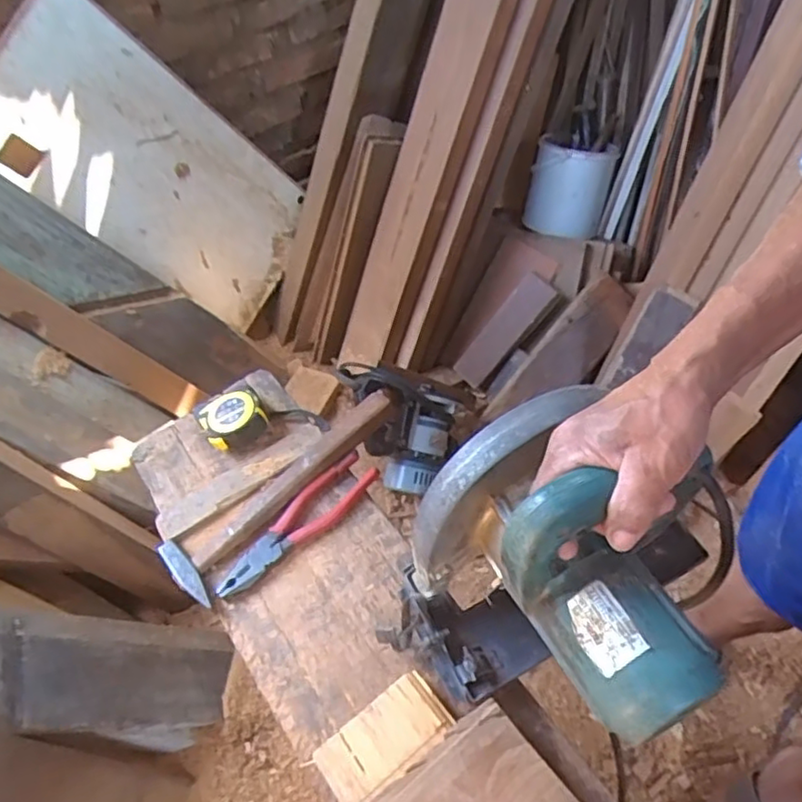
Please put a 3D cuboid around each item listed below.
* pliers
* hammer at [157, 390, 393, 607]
[{"bbox_3d":[-0.106,0.122,0.646,0.190,0.012,0.047,-35,60,-22],"label":"pliers"},{"bbox_3d":[-0.125,0.081,0.666,0.081,0.043,0.276,34,61,24],"label":"hammer"}]

